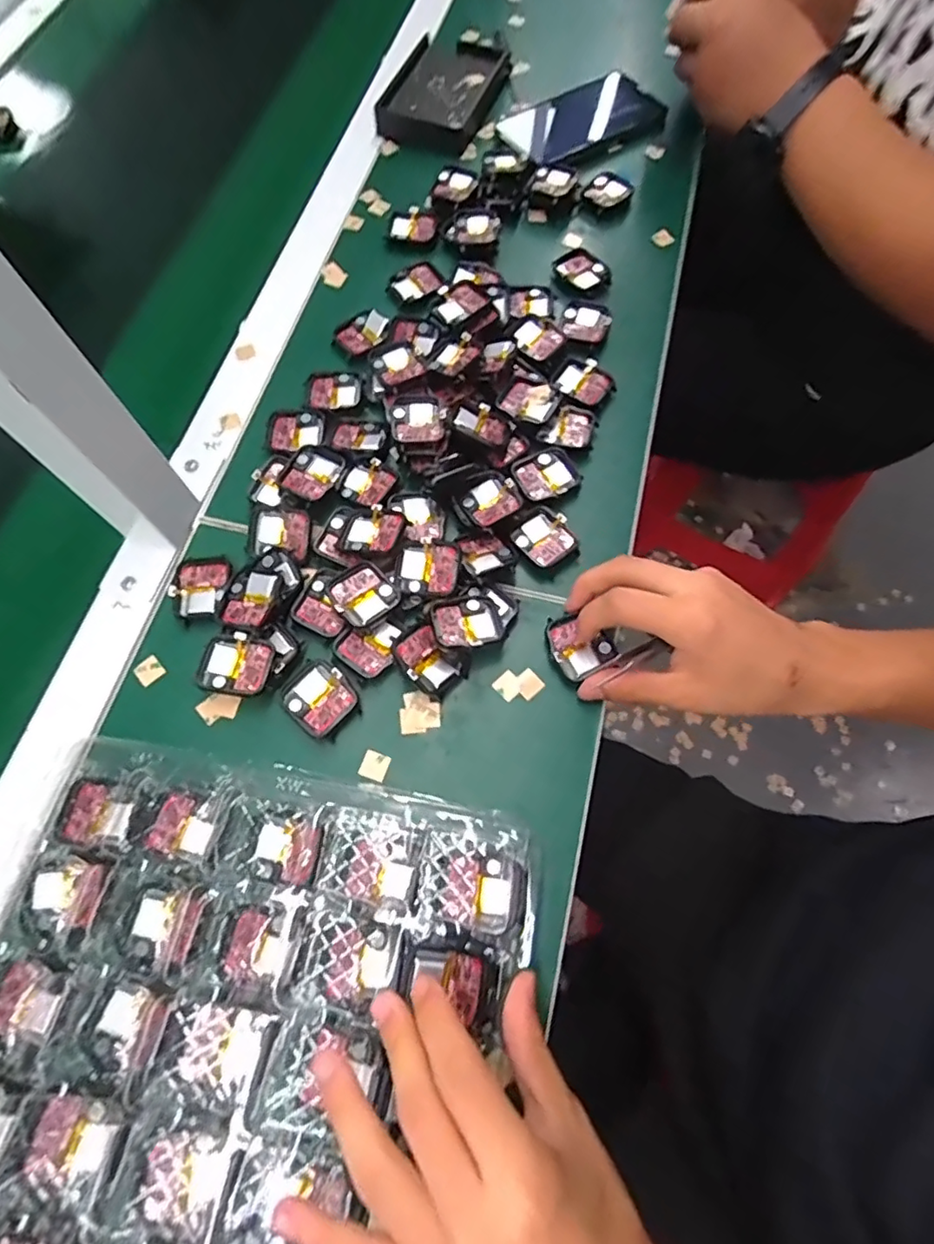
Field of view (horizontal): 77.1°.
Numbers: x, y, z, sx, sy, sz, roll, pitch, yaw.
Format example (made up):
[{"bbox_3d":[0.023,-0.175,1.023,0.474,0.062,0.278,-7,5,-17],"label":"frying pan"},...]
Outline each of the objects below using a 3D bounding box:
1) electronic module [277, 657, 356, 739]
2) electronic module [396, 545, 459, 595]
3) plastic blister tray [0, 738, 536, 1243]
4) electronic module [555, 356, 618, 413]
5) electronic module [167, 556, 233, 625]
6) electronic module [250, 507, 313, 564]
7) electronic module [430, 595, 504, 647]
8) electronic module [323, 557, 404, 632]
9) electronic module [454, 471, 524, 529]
[{"bbox_3d":[-0.091,0.046,0.359,0.040,0.006,0.039,36,73,15],"label":"electronic module"},{"bbox_3d":[-0.025,-0.033,0.378,0.039,0.013,0.031,2,67,2],"label":"electronic module"},{"bbox_3d":[-0.122,0.207,0.287,0.270,0.025,0.265,11,68,6],"label":"plastic blister tray"},{"bbox_3d":[0.087,-0.182,0.449,0.045,0.016,0.037,35,72,15],"label":"electronic module"},{"bbox_3d":[-0.177,-0.023,0.389,0.036,0.006,0.046,7,68,4],"label":"electronic module"},{"bbox_3d":[-0.127,-0.061,0.397,0.042,0.008,0.034,3,67,3],"label":"electronic module"},{"bbox_3d":[0.000,0.000,0.363,0.042,0.013,0.035,-15,68,-5],"label":"electronic module"},{"bbox_3d":[-0.066,-0.018,0.374,0.037,0.013,0.043,-40,72,-14],"label":"electronic module"},{"bbox_3d":[0.016,-0.082,0.401,0.038,0.014,0.038,-32,70,-11],"label":"electronic module"}]

